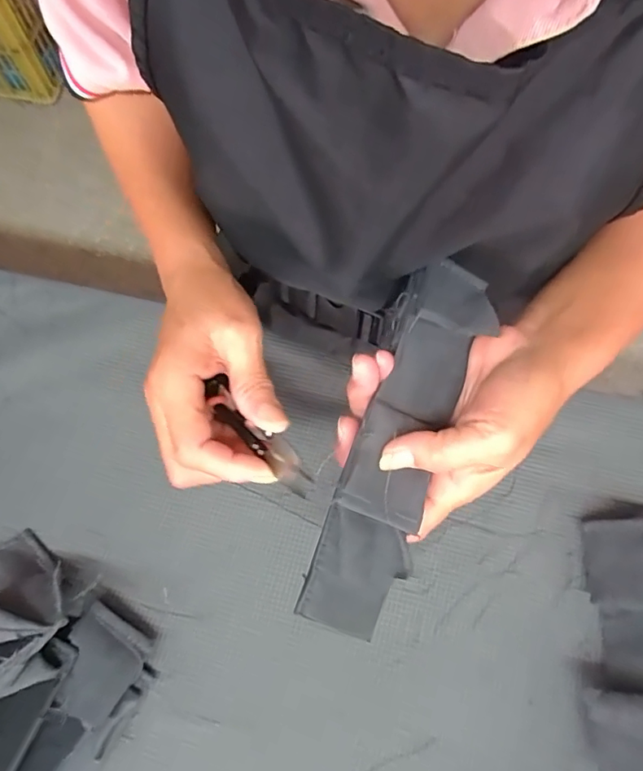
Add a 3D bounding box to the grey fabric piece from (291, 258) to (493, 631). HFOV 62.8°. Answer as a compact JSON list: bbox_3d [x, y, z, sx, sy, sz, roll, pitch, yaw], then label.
[{"bbox_3d":[0.038,0.022,0.260,0.051,0.023,0.187,27,77,-23],"label":"grey fabric piece"}]

